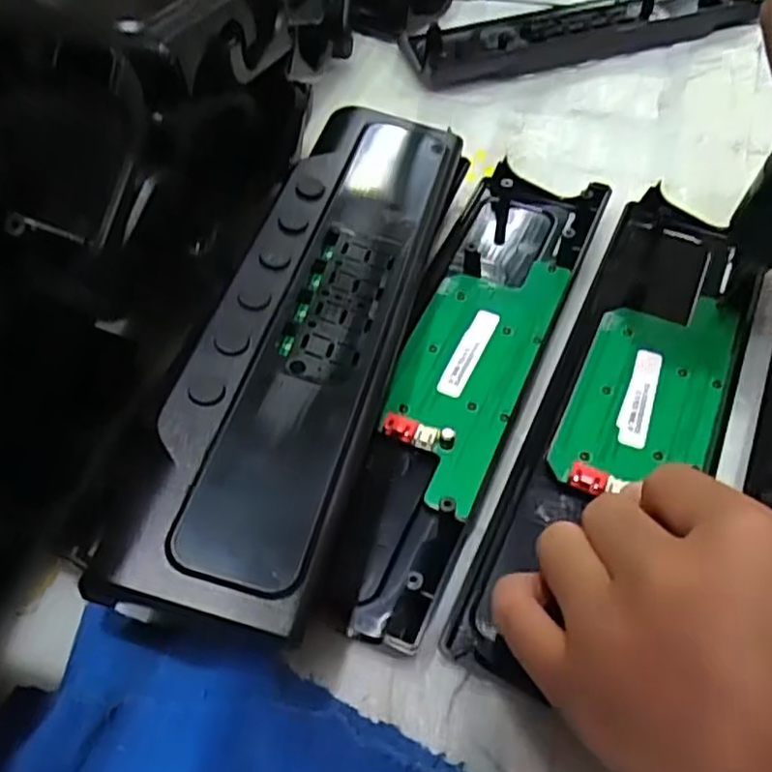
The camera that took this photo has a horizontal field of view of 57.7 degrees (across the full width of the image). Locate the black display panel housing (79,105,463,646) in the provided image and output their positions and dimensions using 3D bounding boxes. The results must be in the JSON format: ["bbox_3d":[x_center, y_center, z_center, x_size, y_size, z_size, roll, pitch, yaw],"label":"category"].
[{"bbox_3d":[-0.028,-0.029,0.262,0.069,0.021,0.240,10,55,12],"label":"black display panel housing"}]

